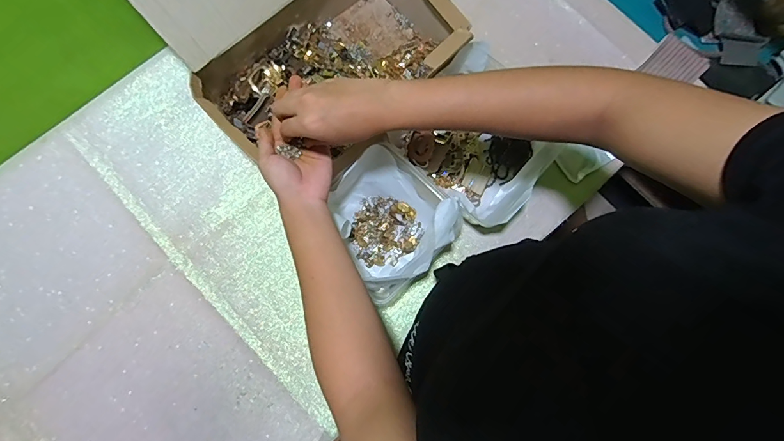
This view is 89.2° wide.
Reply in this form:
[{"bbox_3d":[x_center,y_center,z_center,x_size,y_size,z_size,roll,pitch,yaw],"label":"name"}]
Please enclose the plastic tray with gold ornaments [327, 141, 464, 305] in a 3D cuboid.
[{"bbox_3d":[-0.008,-0.003,0.527,0.164,0.082,0.144,42,81,6],"label":"plastic tray with gold ornaments"}]

